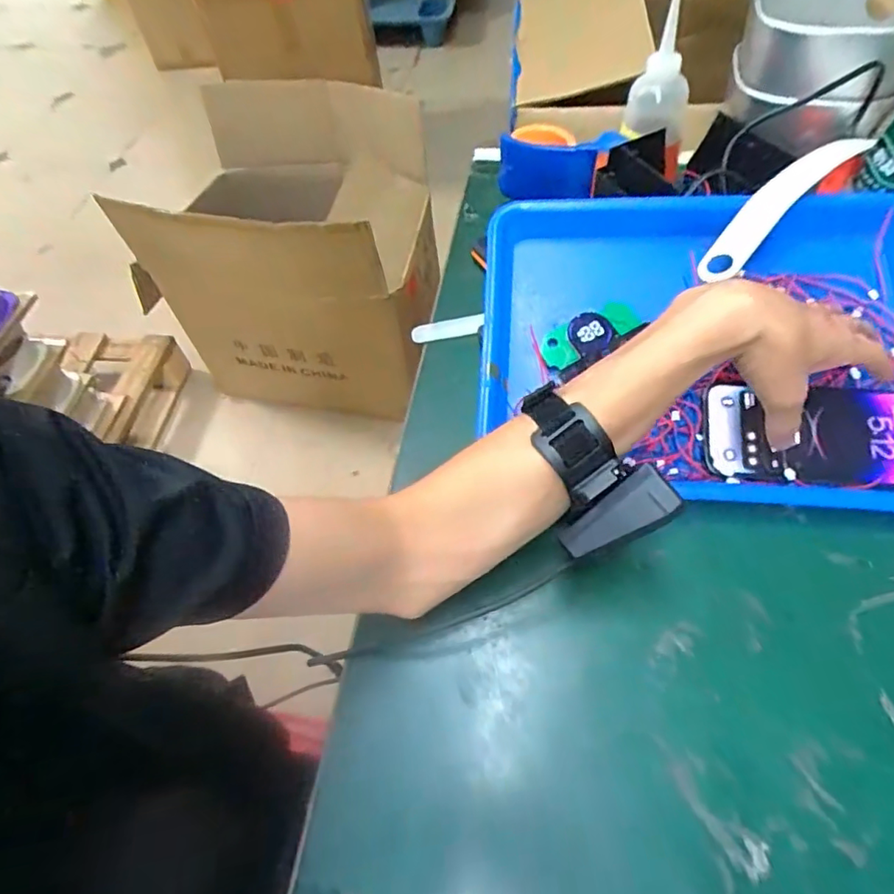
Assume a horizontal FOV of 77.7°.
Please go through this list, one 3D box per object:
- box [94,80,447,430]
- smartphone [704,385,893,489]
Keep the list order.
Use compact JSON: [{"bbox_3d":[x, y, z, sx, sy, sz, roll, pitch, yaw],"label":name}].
[{"bbox_3d":[-0.316,-0.432,1.278,0.557,0.535,0.523,5,58,8],"label":"box"},{"bbox_3d":[0.258,-0.008,0.389,0.141,0.009,0.074,2,69,6],"label":"smartphone"}]

